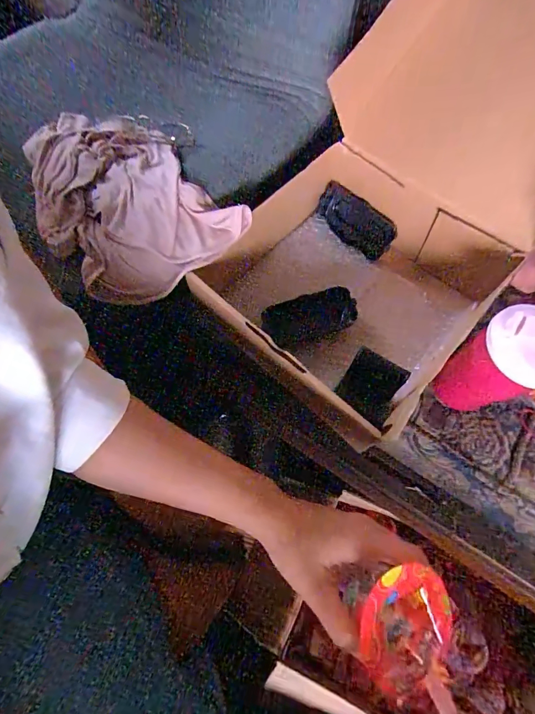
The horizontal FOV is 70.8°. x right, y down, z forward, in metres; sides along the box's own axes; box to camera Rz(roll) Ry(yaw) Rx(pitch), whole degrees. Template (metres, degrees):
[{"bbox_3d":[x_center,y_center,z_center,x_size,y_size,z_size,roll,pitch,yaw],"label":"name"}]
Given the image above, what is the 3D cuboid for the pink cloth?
[{"bbox_3d":[-0.162,-0.183,0.422,0.177,0.048,0.246,-33,69,-13],"label":"pink cloth"}]

